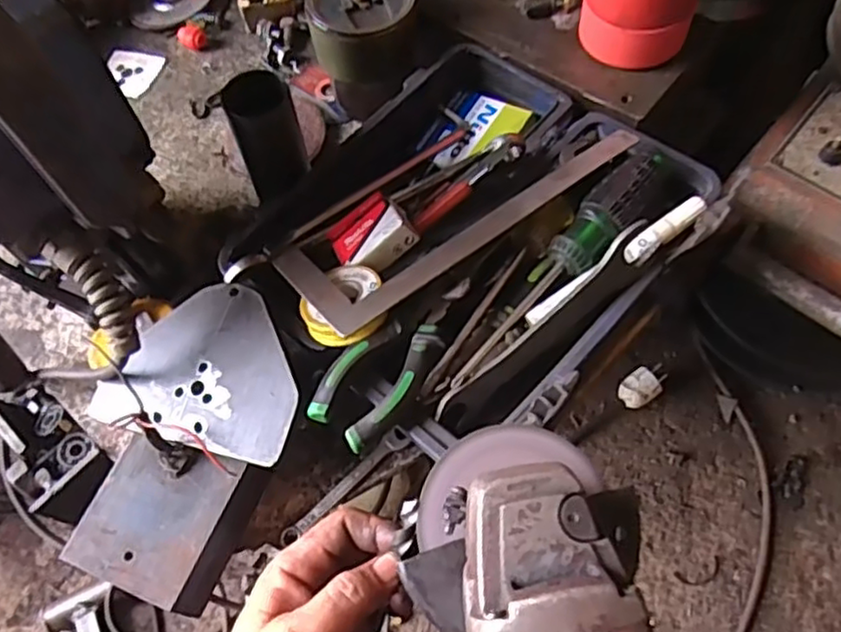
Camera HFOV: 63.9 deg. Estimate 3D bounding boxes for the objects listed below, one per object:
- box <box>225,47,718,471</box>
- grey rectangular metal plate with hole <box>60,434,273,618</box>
[{"bbox_3d":[0.033,-0.060,0.466,0.250,0.069,0.270,37,70,21],"label":"box"},{"bbox_3d":[-0.158,0.130,0.430,0.087,0.054,0.096,20,64,14],"label":"grey rectangular metal plate with hole"}]

